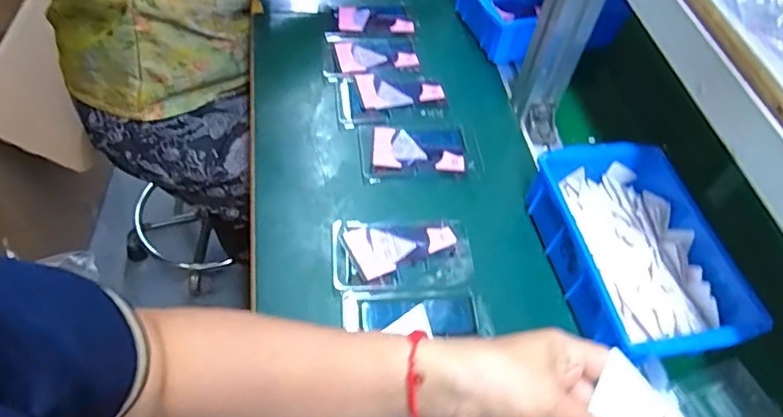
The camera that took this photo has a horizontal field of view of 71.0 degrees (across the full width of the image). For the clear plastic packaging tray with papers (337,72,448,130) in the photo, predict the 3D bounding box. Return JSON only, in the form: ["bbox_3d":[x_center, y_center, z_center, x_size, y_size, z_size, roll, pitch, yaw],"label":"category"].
[{"bbox_3d":[-0.002,-0.132,0.629,0.124,0.007,0.073,-13,56,-12],"label":"clear plastic packaging tray with papers"}]

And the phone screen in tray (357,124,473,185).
[{"bbox_3d":[0.024,-0.063,0.585,0.113,0.008,0.073,-4,55,-6],"label":"phone screen in tray"}]

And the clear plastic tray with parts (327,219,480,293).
[{"bbox_3d":[0.011,0.042,0.504,0.128,0.012,0.075,-2,55,-4],"label":"clear plastic tray with parts"}]

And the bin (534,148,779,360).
[{"bbox_3d":[0.223,0.039,0.494,0.149,0.057,0.200,-7,55,-8],"label":"bin"}]

